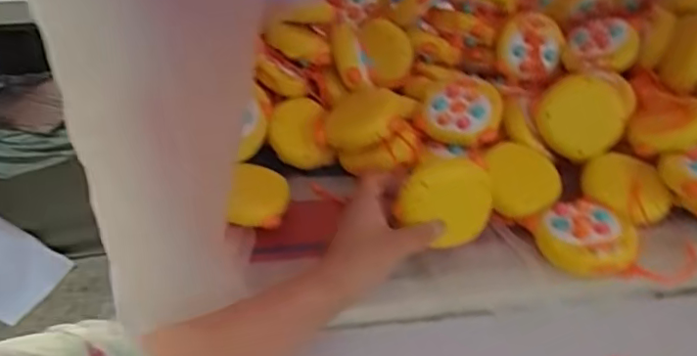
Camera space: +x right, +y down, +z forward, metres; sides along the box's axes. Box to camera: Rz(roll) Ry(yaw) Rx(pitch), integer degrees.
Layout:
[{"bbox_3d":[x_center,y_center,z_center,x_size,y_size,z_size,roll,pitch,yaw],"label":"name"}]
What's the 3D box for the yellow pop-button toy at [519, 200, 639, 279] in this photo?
[{"bbox_3d":[0.218,0.053,0.538,0.087,0.027,0.081,-2,38,-4],"label":"yellow pop-button toy"}]

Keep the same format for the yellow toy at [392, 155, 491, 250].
[{"bbox_3d":[0.089,0.019,0.520,0.075,0.087,0.026,-43,30,1],"label":"yellow toy"}]

